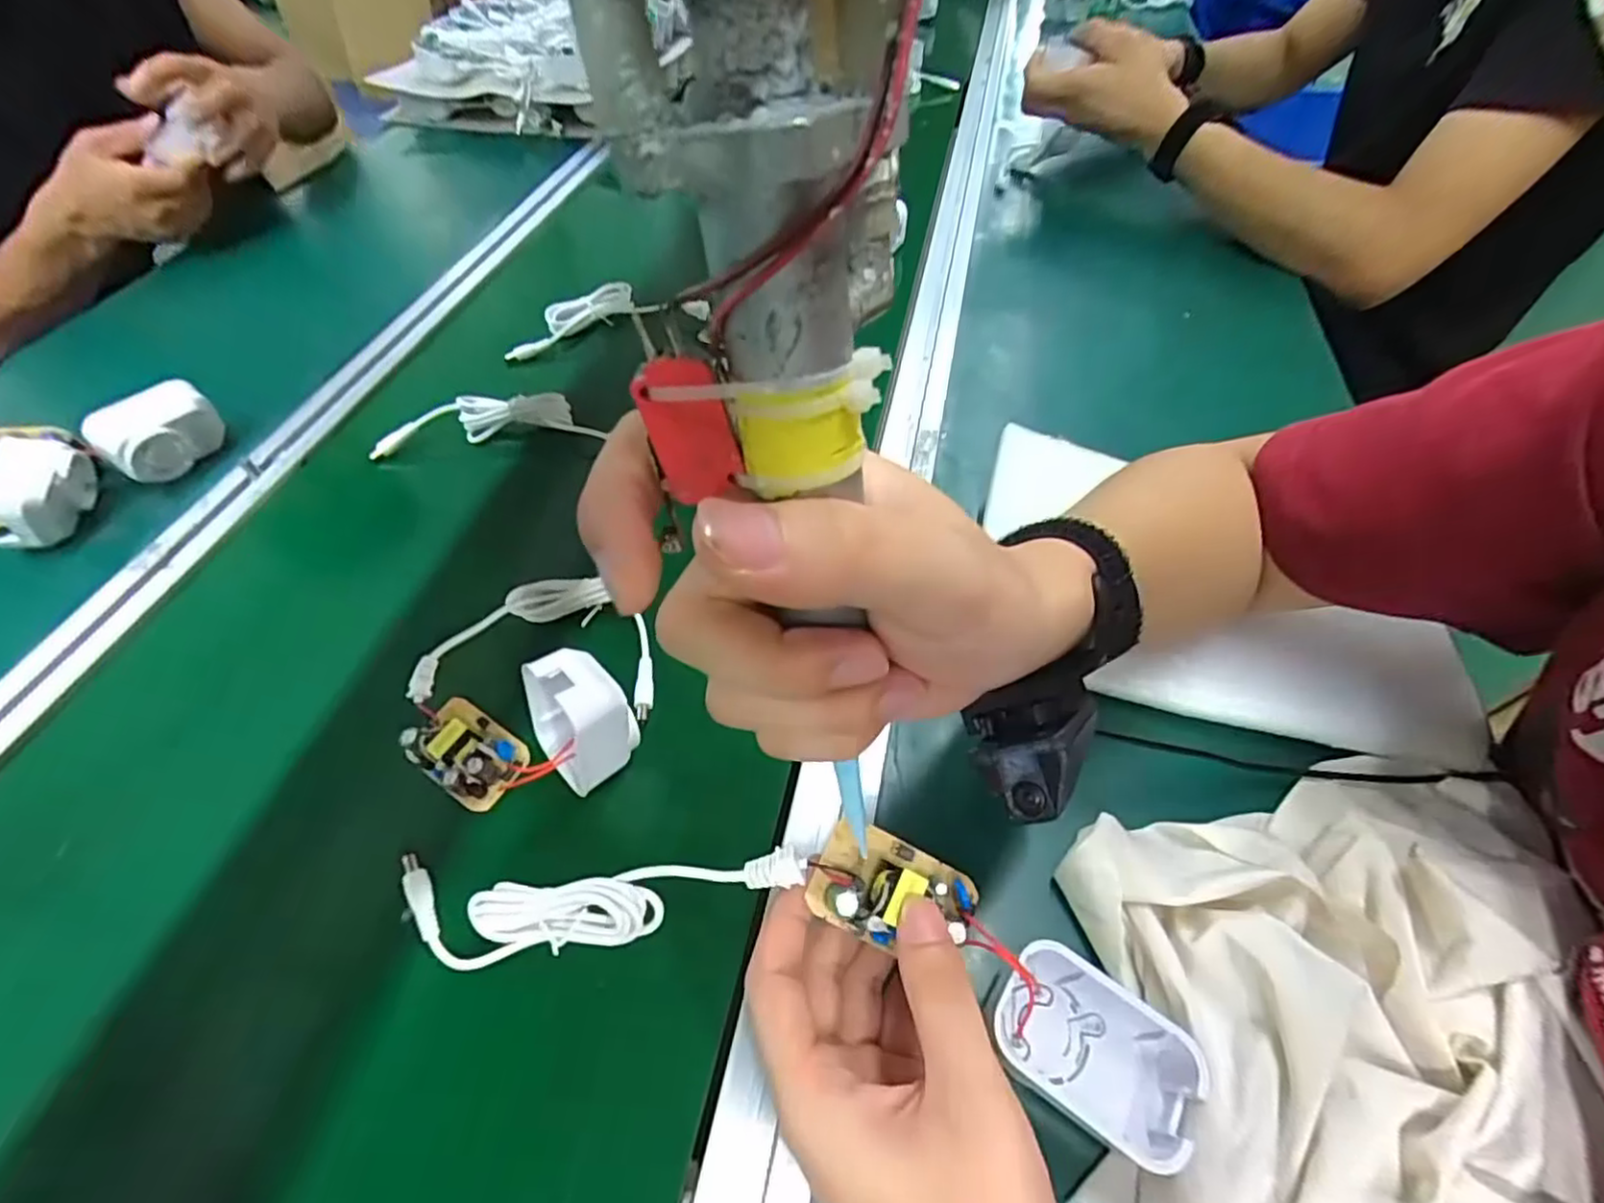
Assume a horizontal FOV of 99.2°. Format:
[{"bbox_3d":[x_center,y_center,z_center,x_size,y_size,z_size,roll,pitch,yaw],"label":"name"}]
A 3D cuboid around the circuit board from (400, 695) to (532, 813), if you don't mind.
[{"bbox_3d":[-0.166,0.073,0.337,0.060,0.017,0.037,29,59,22],"label":"circuit board"}]

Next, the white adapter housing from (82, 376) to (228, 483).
[{"bbox_3d":[-0.445,-0.117,0.475,0.030,0.048,0.069,27,58,21],"label":"white adapter housing"}]

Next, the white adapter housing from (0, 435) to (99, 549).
[{"bbox_3d":[-0.499,-0.074,0.447,0.034,0.046,0.074,-15,54,-9],"label":"white adapter housing"}]

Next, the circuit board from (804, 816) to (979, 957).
[{"bbox_3d":[0.034,0.105,0.250,0.057,0.023,0.038,19,56,16],"label":"circuit board"}]

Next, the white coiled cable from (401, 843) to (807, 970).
[{"bbox_3d":[-0.086,0.118,0.276,0.185,0.024,0.039,-14,51,16],"label":"white coiled cable"}]

